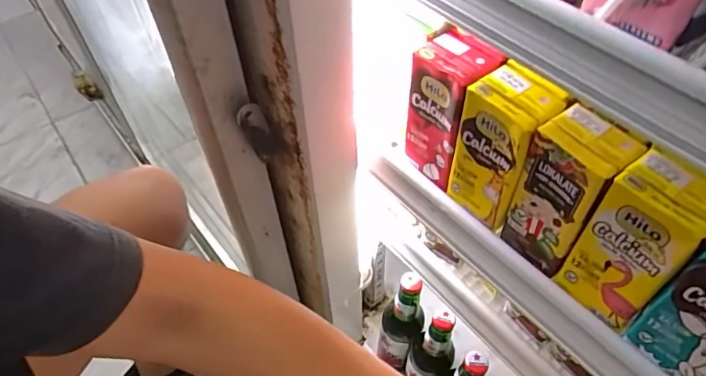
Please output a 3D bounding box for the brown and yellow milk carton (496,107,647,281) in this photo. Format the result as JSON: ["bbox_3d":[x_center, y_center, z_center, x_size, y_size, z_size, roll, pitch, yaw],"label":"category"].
[{"bbox_3d":[0.138,0.004,0.326,0.039,0.107,0.049,-35,59,-24],"label":"brown and yellow milk carton"}]

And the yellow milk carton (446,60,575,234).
[{"bbox_3d":[0.104,-0.027,0.351,0.041,0.105,0.052,-33,58,-23],"label":"yellow milk carton"}]

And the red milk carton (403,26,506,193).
[{"bbox_3d":[0.072,-0.058,0.377,0.045,0.104,0.049,-33,58,-23],"label":"red milk carton"}]

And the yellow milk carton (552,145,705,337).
[{"bbox_3d":[0.168,0.034,0.298,0.037,0.105,0.050,-33,58,-23],"label":"yellow milk carton"}]

